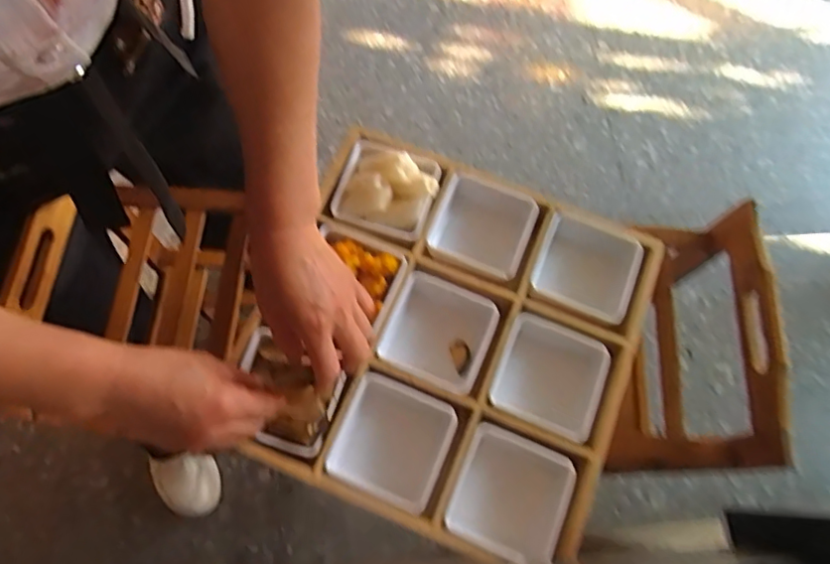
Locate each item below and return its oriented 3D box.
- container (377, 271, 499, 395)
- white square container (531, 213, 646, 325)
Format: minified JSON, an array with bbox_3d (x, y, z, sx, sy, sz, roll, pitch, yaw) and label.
[{"bbox_3d":[0.022,0.053,0.538,0.092,0.056,0.091,23,72,6],"label":"container"},{"bbox_3d":[0.166,-0.009,0.560,0.094,0.043,0.095,20,71,5],"label":"white square container"}]

